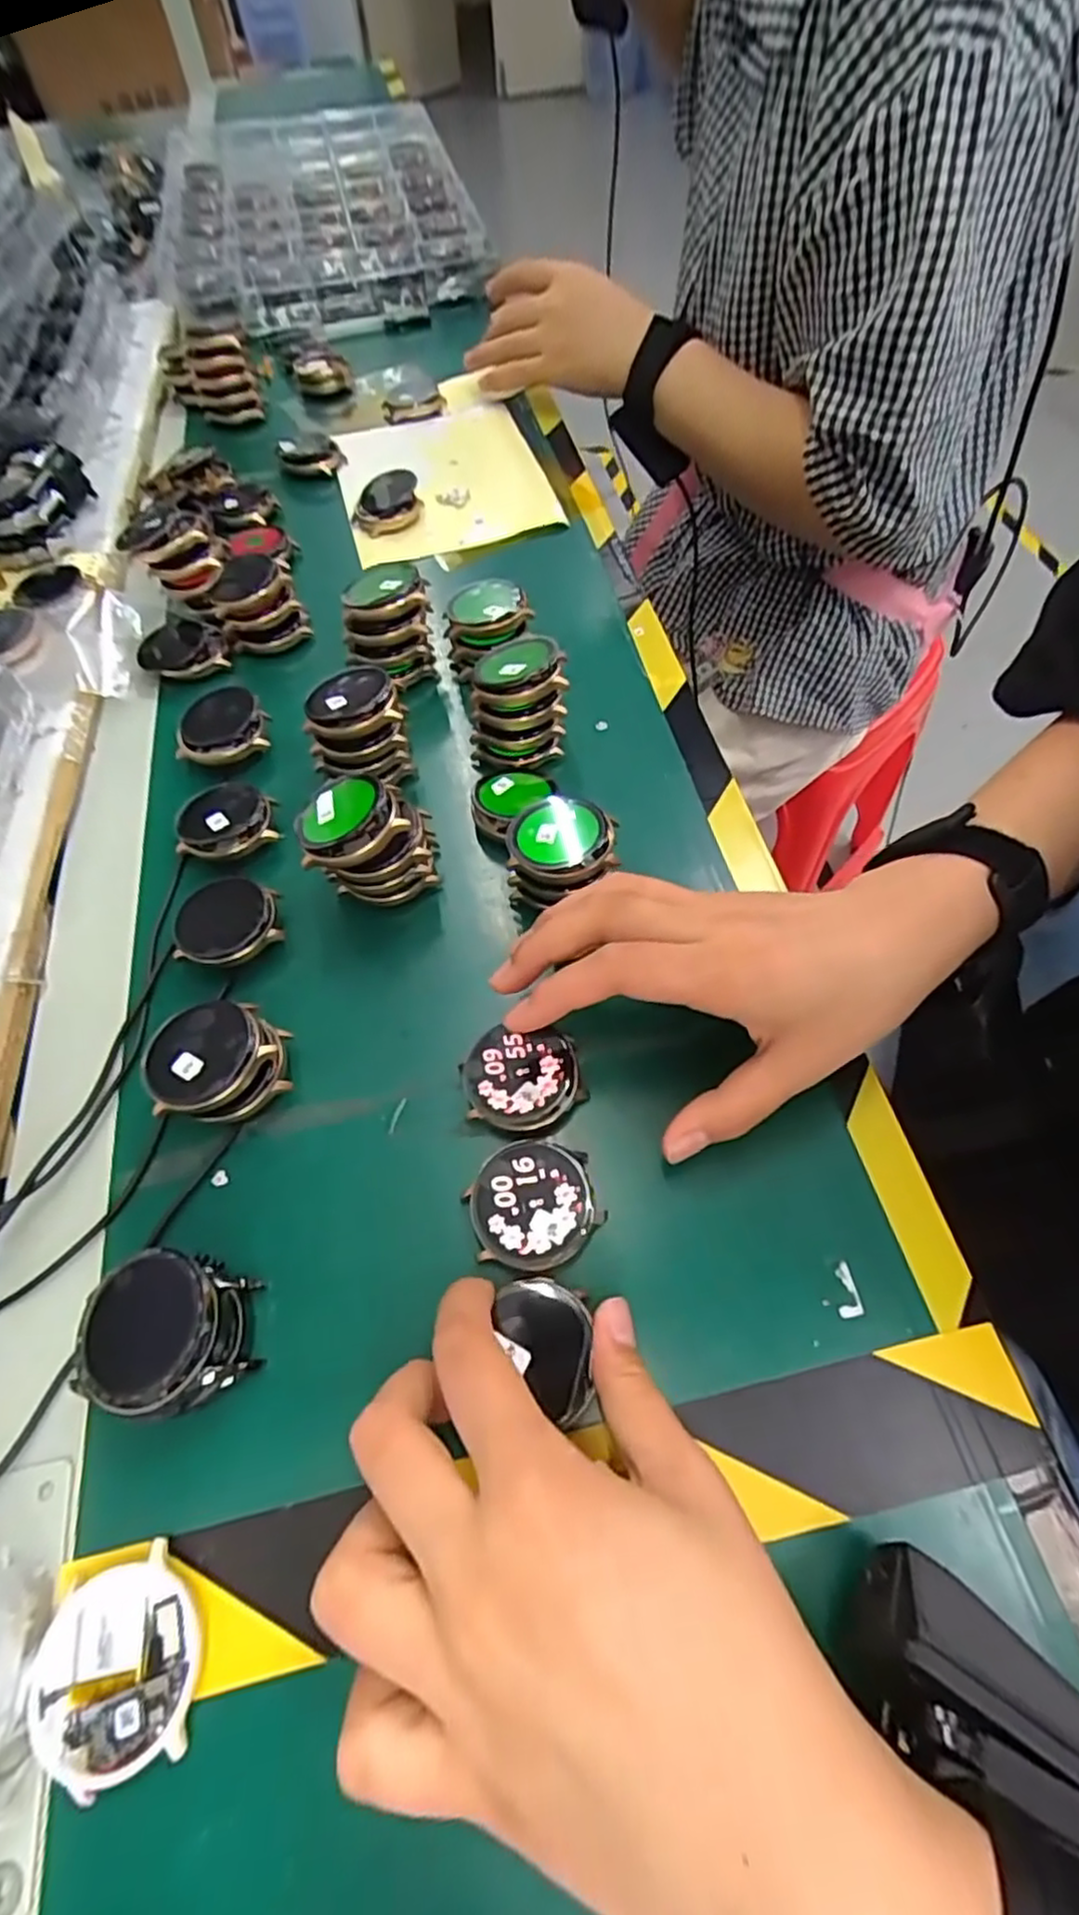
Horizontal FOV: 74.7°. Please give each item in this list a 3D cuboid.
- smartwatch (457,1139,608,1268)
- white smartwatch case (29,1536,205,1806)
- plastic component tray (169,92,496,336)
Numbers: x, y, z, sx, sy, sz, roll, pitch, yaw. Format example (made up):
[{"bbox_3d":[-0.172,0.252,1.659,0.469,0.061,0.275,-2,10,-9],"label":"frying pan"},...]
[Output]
[{"bbox_3d":[-0.002,0.090,0.257,0.044,0.012,0.042,-14,60,-5],"label":"smartwatch"},{"bbox_3d":[-0.118,0.200,0.200,0.042,0.010,0.045,-22,61,-10],"label":"white smartwatch case"},{"bbox_3d":[-0.248,-0.818,0.773,0.284,0.068,0.537,-12,60,-4],"label":"plastic component tray"}]

